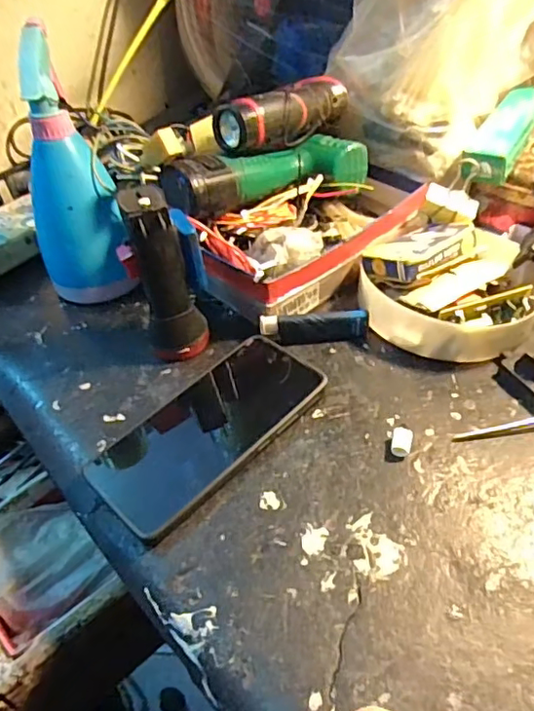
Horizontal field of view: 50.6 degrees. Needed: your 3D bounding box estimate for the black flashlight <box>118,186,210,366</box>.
[{"bbox_3d":[-0.073,-0.052,0.402,0.044,0.127,0.040,-12,44,-5],"label":"black flashlight"}]

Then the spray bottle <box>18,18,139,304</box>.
[{"bbox_3d":[-0.167,-0.139,0.456,0.074,0.191,0.087,-23,46,-15],"label":"spray bottle"}]

